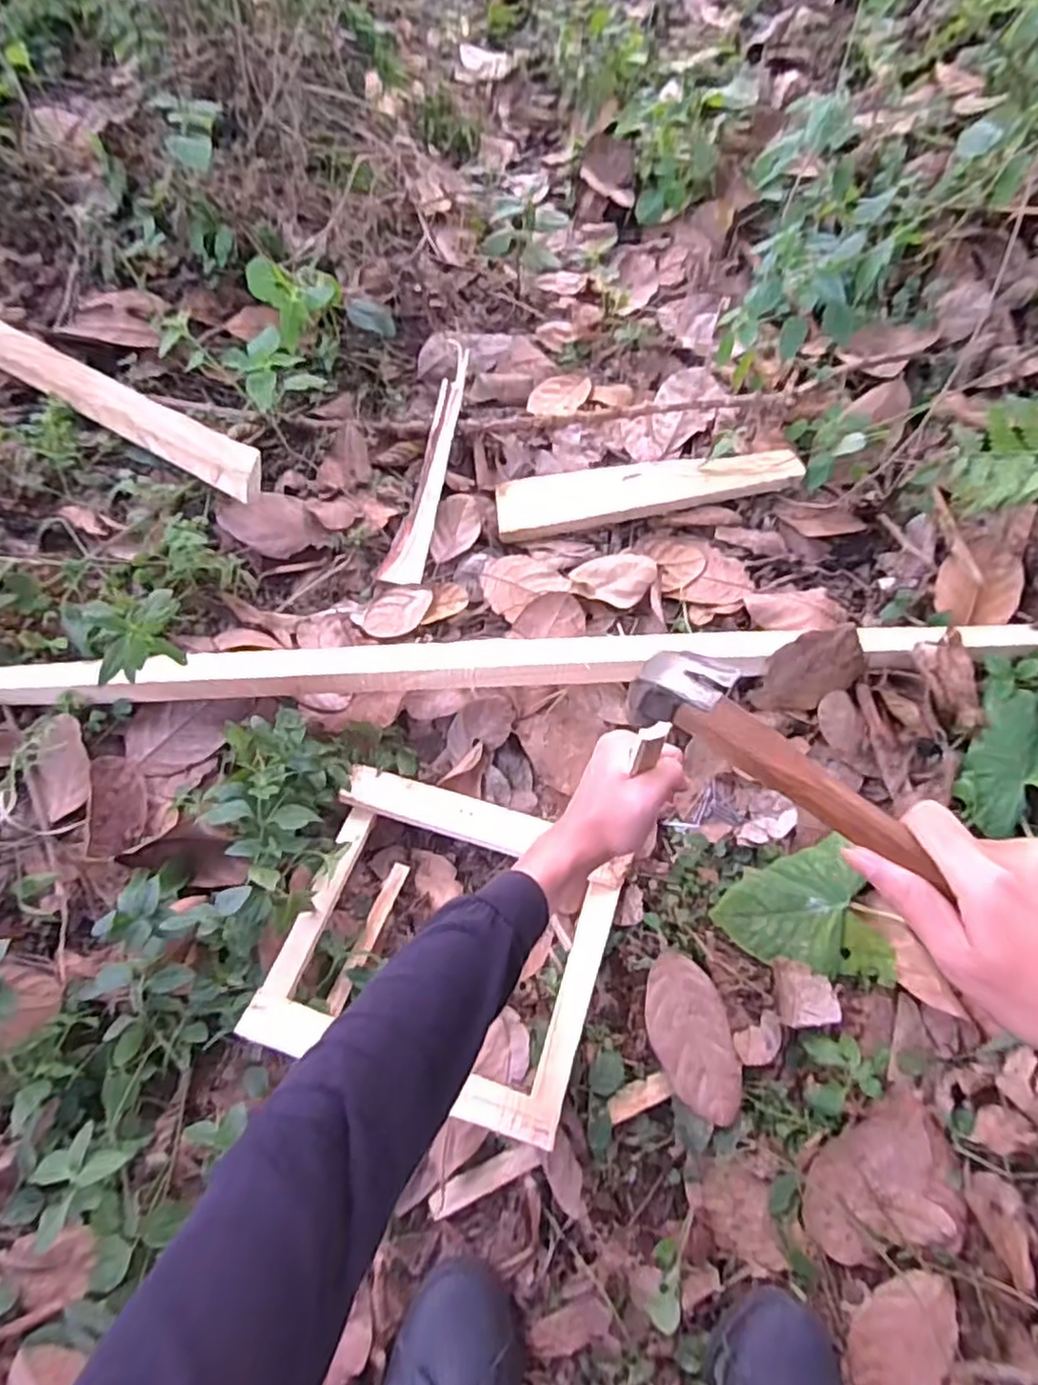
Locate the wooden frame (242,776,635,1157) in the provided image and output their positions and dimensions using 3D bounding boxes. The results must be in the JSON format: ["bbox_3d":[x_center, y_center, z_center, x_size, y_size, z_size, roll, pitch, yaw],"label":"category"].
[{"bbox_3d":[-0.062,0.217,0.613,0.275,0.033,0.251,18,57,5],"label":"wooden frame"}]

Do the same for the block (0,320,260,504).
[{"bbox_3d":[-0.578,-0.393,0.800,0.691,0.045,0.051,30,74,9],"label":"block"}]

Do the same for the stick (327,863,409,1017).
[{"bbox_3d":[-0.139,0.224,0.639,0.016,0.007,0.137,21,58,7],"label":"stick"}]

